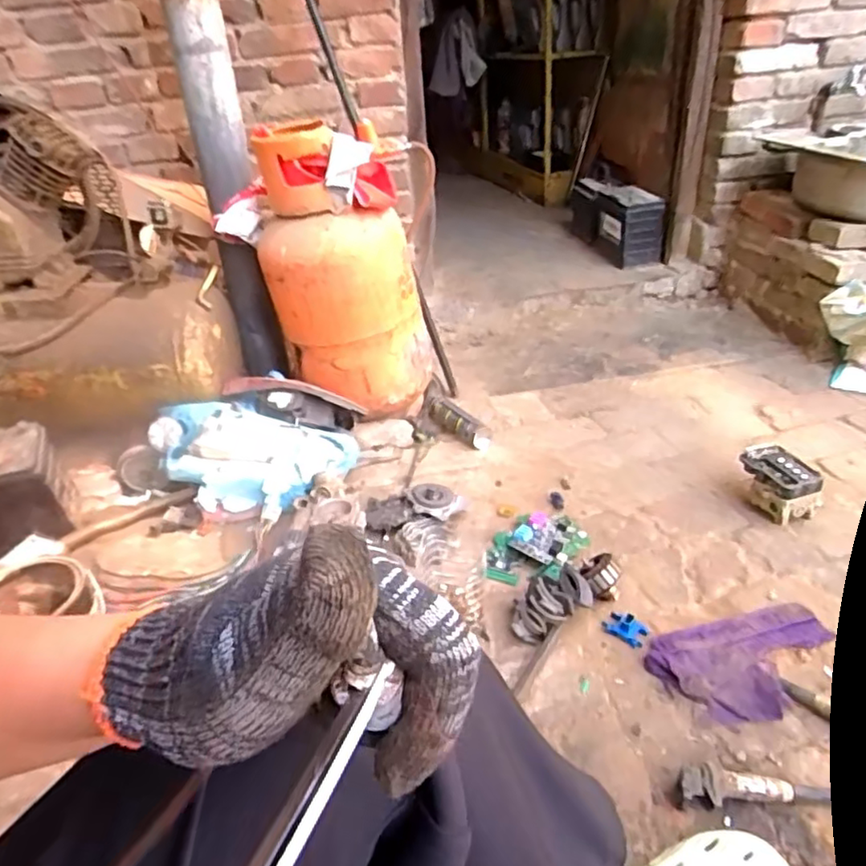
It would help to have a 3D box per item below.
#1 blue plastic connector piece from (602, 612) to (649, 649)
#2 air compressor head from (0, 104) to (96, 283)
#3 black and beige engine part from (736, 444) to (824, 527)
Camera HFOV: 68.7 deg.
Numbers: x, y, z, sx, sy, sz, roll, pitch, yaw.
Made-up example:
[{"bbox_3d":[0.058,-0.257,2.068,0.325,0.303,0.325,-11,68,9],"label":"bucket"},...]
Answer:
[{"bbox_3d":[0.276,0.279,0.908,0.058,0.019,0.038,21,40,35],"label":"blue plastic connector piece"},{"bbox_3d":[-0.796,-0.427,1.160,0.311,0.247,0.193,1,32,9],"label":"air compressor head"},{"bbox_3d":[0.583,0.083,1.076,0.069,0.079,0.125,-17,34,-20],"label":"black and beige engine part"}]

